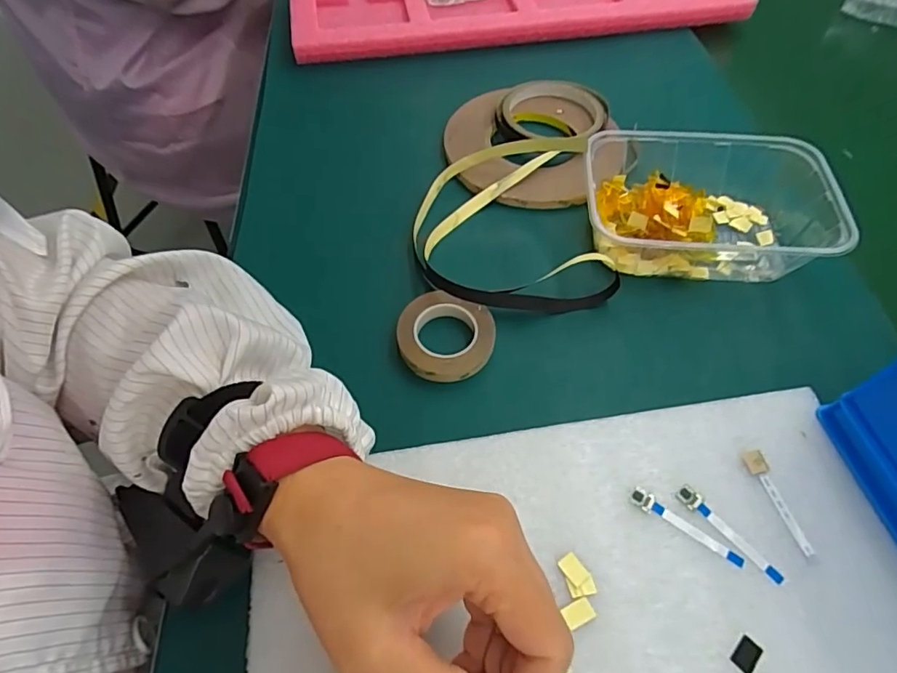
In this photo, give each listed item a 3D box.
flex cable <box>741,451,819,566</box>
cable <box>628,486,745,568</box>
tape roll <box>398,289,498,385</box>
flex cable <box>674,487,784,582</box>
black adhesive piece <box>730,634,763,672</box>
[{"bbox_3d":[0.176,0.089,0.277,0.010,0.004,0.059,-12,57,-7],"label":"flex cable"},{"bbox_3d":[0.123,0.098,0.270,0.060,0.004,0.009,31,62,20],"label":"cable"},{"bbox_3d":[-0.002,0.001,0.336,0.061,0.013,0.056,0,56,0],"label":"tape roll"},{"bbox_3d":[0.145,0.100,0.269,0.010,0.004,0.060,-39,64,-22],"label":"flex cable"},{"bbox_3d":[0.138,0.147,0.241,0.015,0.004,0.011,-38,65,-22],"label":"black adhesive piece"}]

